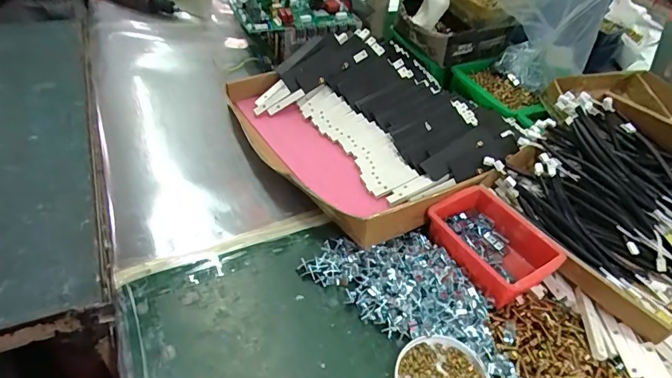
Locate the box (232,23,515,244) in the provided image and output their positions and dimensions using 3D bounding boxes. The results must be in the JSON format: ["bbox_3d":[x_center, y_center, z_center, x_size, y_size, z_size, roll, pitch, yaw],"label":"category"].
[{"bbox_3d":[0.055,-0.120,0.714,0.375,0.118,0.438,-21,52,-27],"label":"box"}]

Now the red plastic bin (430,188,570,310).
[{"bbox_3d":[0.202,0.065,0.546,0.112,0.051,0.152,-24,53,-28],"label":"red plastic bin"}]

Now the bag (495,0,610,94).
[{"bbox_3d":[0.361,-0.282,0.747,0.183,0.240,0.105,36,51,26],"label":"bag"}]

